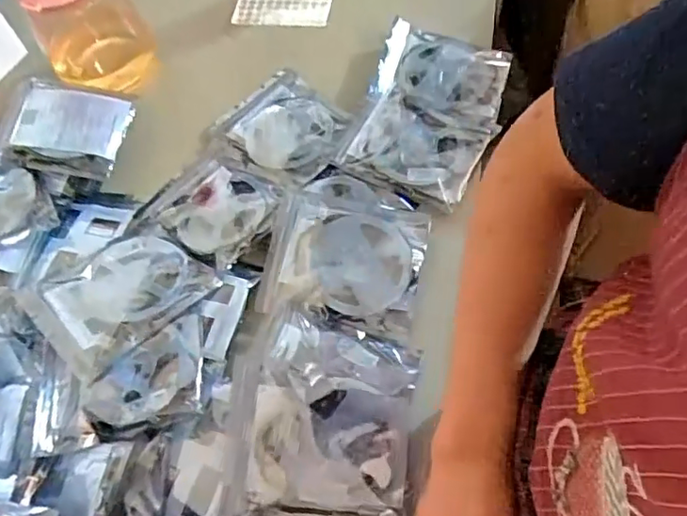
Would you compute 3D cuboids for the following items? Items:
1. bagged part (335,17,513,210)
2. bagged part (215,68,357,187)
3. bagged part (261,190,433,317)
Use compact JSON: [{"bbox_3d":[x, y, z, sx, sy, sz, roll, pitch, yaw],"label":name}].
[{"bbox_3d":[0.095,-0.165,0.642,0.144,0.028,0.218,14,65,13],"label":"bagged part"},{"bbox_3d":[-0.066,-0.149,0.653,0.146,0.026,0.118,38,72,22],"label":"bagged part"},{"bbox_3d":[0.001,0.000,0.555,0.147,0.012,0.121,10,64,11],"label":"bagged part"}]

